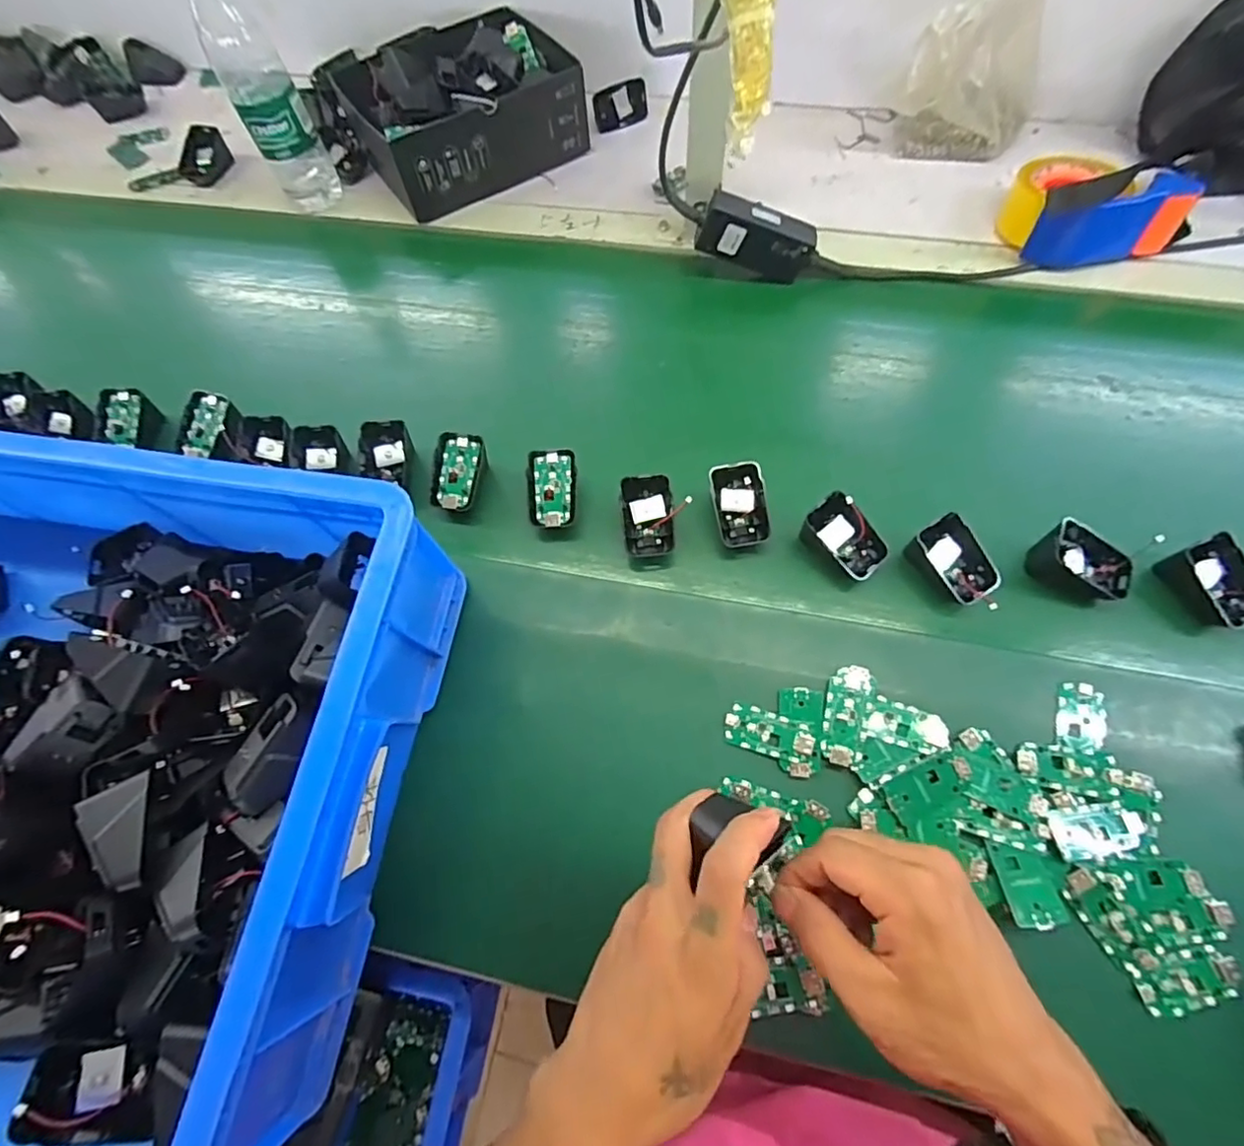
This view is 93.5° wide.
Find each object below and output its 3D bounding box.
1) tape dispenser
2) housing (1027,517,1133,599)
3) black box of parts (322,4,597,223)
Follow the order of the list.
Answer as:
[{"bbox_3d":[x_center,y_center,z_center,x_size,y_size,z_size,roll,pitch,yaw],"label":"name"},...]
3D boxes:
[{"bbox_3d":[0.480,-0.376,0.596,0.156,0.075,0.107,0,66,2],"label":"tape dispenser"},{"bbox_3d":[0.368,-0.005,0.468,0.065,0.032,0.050,34,71,16],"label":"housing"},{"bbox_3d":[-0.185,-0.555,0.700,0.252,0.096,0.184,-31,69,-10],"label":"black box of parts"}]

